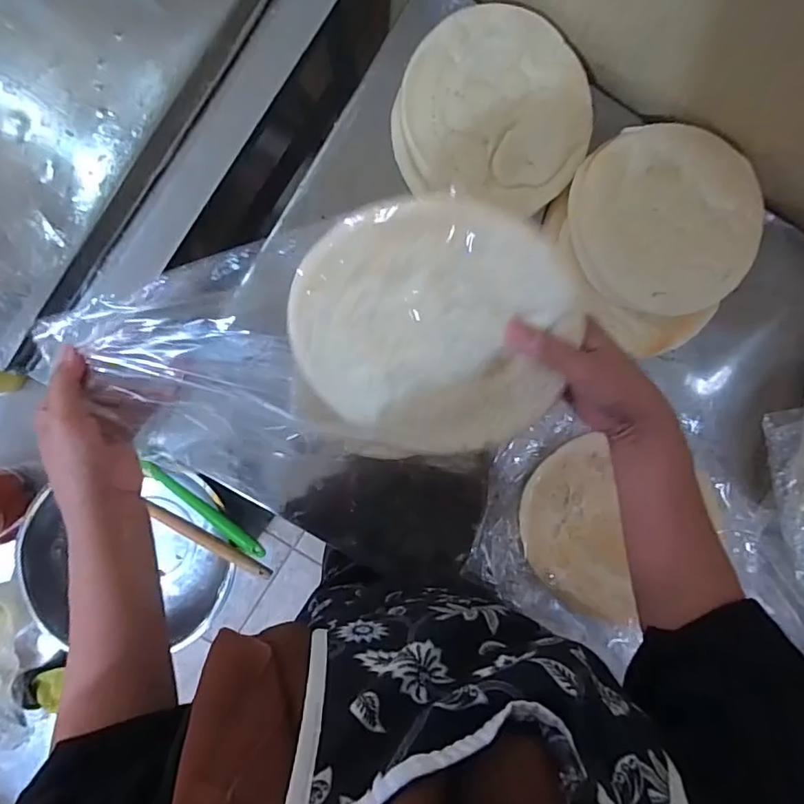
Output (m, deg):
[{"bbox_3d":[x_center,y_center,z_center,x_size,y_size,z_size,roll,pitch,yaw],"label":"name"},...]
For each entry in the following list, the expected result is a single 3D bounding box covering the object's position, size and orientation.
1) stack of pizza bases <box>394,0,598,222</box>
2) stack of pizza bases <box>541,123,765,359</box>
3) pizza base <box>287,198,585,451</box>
[{"bbox_3d":[0.099,-0.308,0.560,0.200,0.029,0.188,7,92,-4],"label":"stack of pizza bases"},{"bbox_3d":[0.278,-0.183,0.573,0.212,0.056,0.211,38,89,-4],"label":"stack of pizza bases"},{"bbox_3d":[0.020,-0.044,0.375,0.198,0.020,0.186,4,129,5],"label":"pizza base"}]

